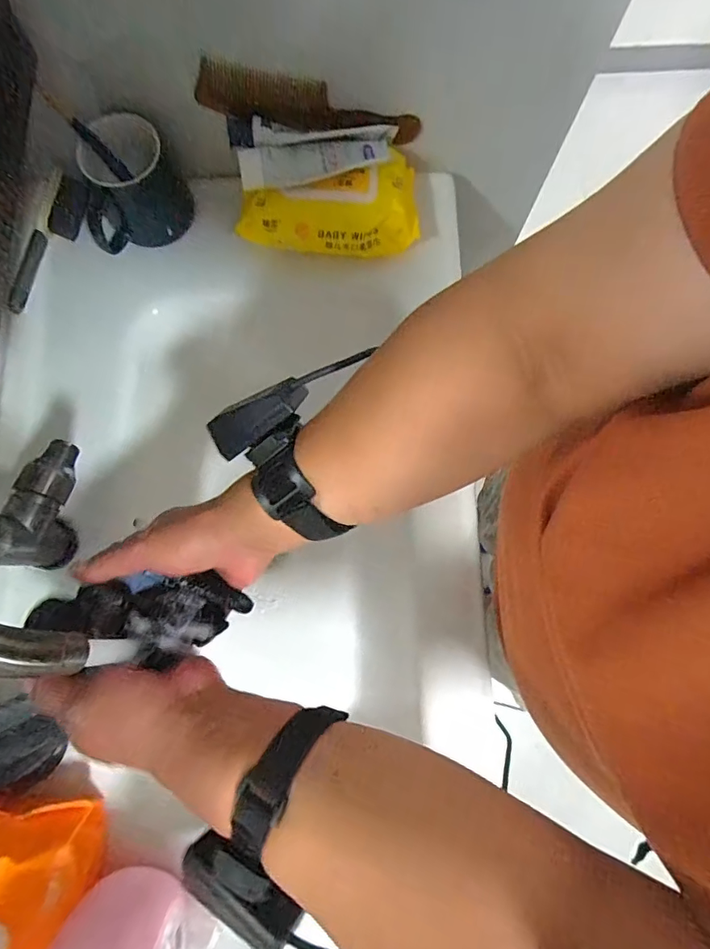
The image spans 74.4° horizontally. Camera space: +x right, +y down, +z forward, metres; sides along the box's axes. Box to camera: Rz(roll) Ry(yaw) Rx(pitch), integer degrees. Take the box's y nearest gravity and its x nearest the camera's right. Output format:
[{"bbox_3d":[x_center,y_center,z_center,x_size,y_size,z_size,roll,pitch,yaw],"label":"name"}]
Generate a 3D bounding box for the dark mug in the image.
[{"bbox_3d":[-0.222,-0.282,0.463,0.099,0.095,0.069,-23,80,-4],"label":"dark mug"}]

